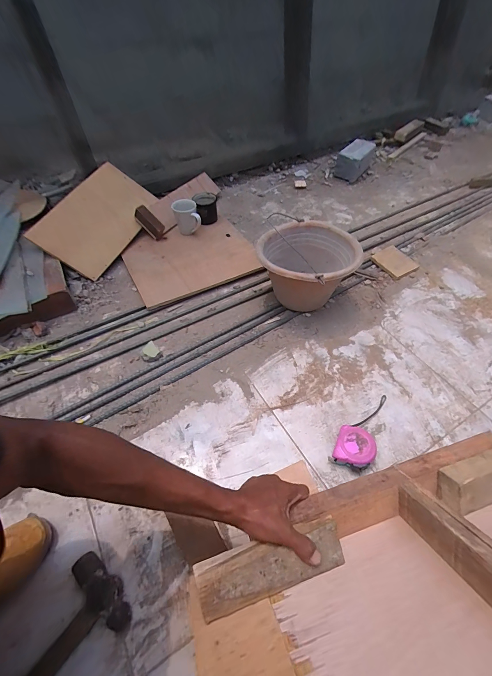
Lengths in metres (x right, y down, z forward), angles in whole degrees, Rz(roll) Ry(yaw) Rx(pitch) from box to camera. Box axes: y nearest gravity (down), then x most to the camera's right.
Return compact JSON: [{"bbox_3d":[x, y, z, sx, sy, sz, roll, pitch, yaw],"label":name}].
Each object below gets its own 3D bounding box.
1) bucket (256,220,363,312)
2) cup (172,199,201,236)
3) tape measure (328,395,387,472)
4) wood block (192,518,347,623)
[{"bbox_3d":[0.159,-0.178,0.846,0.249,0.185,0.233,0,53,0],"label":"bucket"},{"bbox_3d":[-0.203,-0.414,1.067,0.092,0.104,0.071,-7,53,-5],"label":"cup"},{"bbox_3d":[0.245,0.184,0.649,0.071,0.048,0.194,24,56,18],"label":"tape measure"},{"bbox_3d":[0.032,0.282,0.382,0.183,0.031,0.057,-10,53,-15],"label":"wood block"}]

